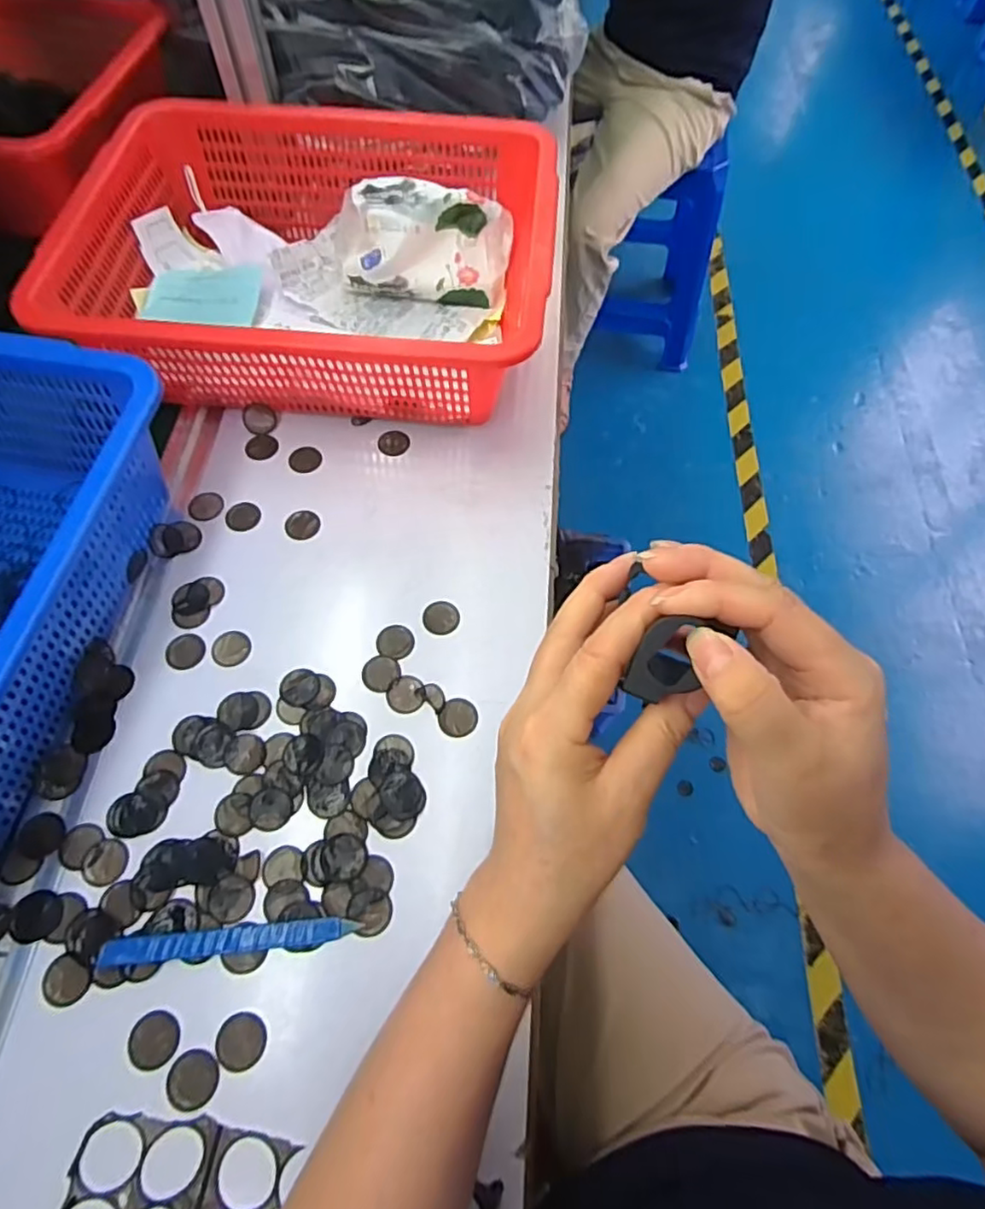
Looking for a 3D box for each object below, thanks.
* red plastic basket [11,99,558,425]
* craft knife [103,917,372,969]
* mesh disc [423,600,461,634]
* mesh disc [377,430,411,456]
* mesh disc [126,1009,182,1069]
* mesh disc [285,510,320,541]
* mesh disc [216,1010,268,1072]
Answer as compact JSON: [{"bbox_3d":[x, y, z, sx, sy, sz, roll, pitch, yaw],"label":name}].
[{"bbox_3d":[-0.149,-0.301,0.570,0.394,0.116,0.299,4,63,1],"label":"red plastic basket"},{"bbox_3d":[-0.158,0.203,0.380,0.148,0.011,0.015,-5,64,-4],"label":"craft knife"},{"bbox_3d":[-0.039,0.009,0.482,0.027,0.004,0.028,1,63,-1],"label":"mesh disc"},{"bbox_3d":[-0.088,-0.144,0.560,0.028,0.004,0.029,1,63,-1],"label":"mesh disc"},{"bbox_3d":[-0.193,0.249,0.359,0.027,0.004,0.028,1,63,-1],"label":"mesh disc"},{"bbox_3d":[-0.156,-0.065,0.518,0.027,0.004,0.028,1,63,-1],"label":"mesh disc"},{"bbox_3d":[-0.144,0.250,0.362,0.027,0.004,0.027,3,57,-5],"label":"mesh disc"}]

